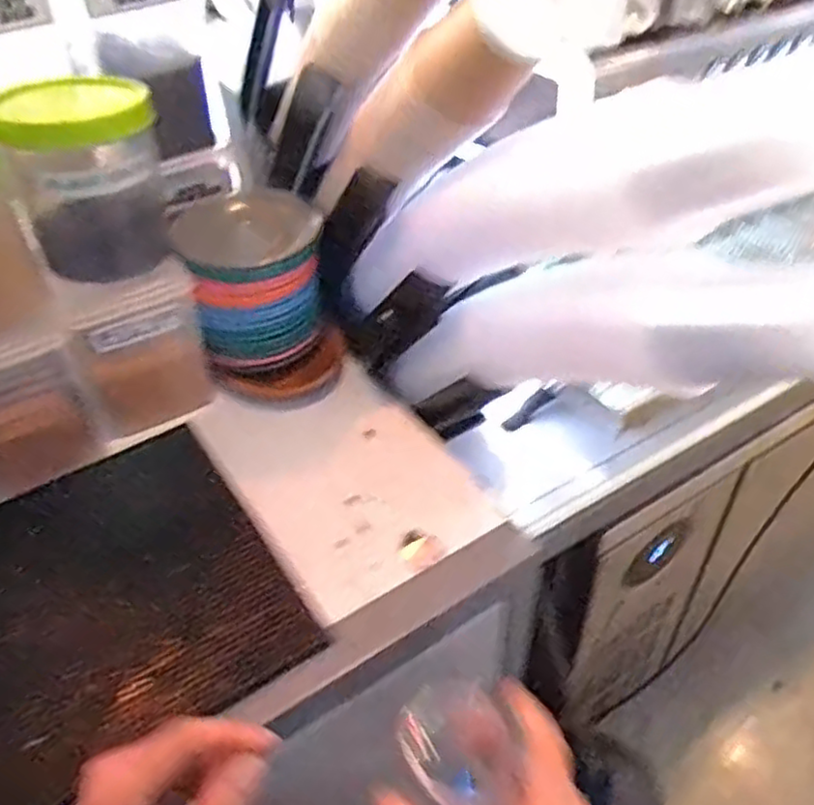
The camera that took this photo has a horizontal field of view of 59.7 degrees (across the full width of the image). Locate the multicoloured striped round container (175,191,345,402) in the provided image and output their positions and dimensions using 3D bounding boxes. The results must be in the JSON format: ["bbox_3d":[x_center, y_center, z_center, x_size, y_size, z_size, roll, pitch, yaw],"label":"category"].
[{"bbox_3d":[-0.157,-0.109,0.765,0.154,0.181,0.145,-18,45,-16],"label":"multicoloured striped round container"}]

